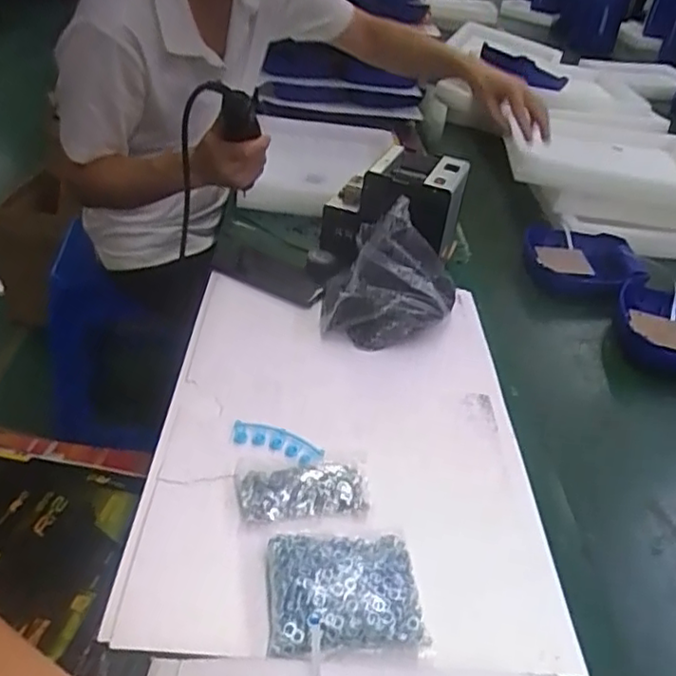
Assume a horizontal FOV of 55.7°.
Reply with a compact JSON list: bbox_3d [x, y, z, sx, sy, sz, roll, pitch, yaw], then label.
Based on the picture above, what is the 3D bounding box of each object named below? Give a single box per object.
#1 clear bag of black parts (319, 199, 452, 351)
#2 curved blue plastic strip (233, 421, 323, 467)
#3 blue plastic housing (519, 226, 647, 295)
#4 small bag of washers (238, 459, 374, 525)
[{"bbox_3d":[0.068,-0.077,0.850,0.171,0.133,0.155,13,36,8],"label":"clear bag of black parts"},{"bbox_3d":[-0.064,0.108,0.662,0.093,0.011,0.035,20,38,17],"label":"curved blue plastic strip"},{"bbox_3d":[0.390,-0.127,1.044,0.184,0.062,0.213,13,36,8],"label":"blue plastic housing"},{"bbox_3d":[-0.033,0.143,0.603,0.125,0.019,0.061,2,36,-7],"label":"small bag of washers"}]

